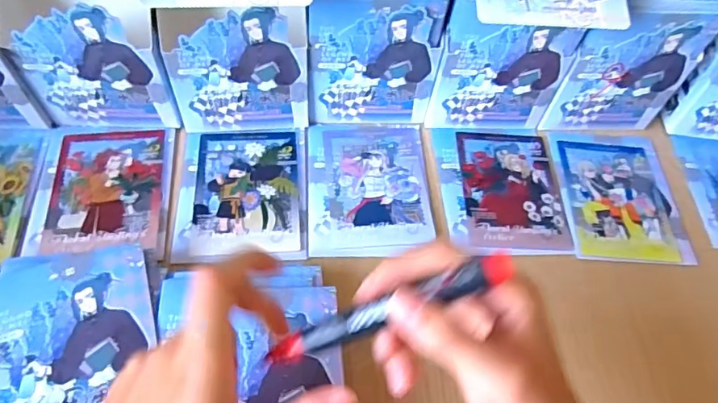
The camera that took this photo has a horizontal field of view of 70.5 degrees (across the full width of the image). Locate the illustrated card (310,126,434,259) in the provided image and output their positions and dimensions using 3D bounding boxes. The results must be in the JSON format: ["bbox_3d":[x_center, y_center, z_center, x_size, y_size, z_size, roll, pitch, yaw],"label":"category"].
[{"bbox_3d":[0.010,-0.017,0.463,0.110,0.004,0.141,0,58,-5],"label":"illustrated card"}]

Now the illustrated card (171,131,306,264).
[{"bbox_3d":[-0.102,-0.010,0.451,0.108,0.004,0.135,-2,58,-6],"label":"illustrated card"}]

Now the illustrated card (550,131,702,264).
[{"bbox_3d":[0.245,-0.009,0.480,0.109,0.005,0.148,2,56,-2],"label":"illustrated card"}]

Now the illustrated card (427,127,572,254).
[{"bbox_3d":[0.131,-0.013,0.473,0.111,0.004,0.136,1,57,-3],"label":"illustrated card"}]

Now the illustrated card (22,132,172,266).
[{"bbox_3d":[-0.219,-0.010,0.439,0.108,0.010,0.141,-3,57,-7],"label":"illustrated card"}]

